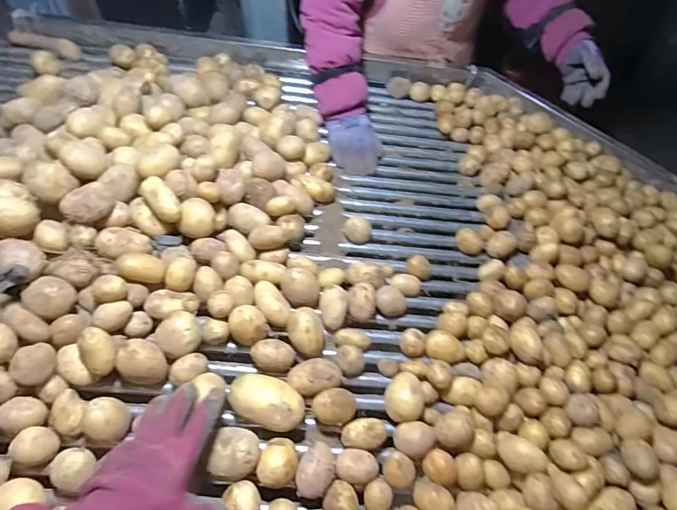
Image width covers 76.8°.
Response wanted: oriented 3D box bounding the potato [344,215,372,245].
[{"bbox_3d":[0.032,-0.039,0.690,0.043,0.029,0.038,7,55,1],"label":"potato"}]

